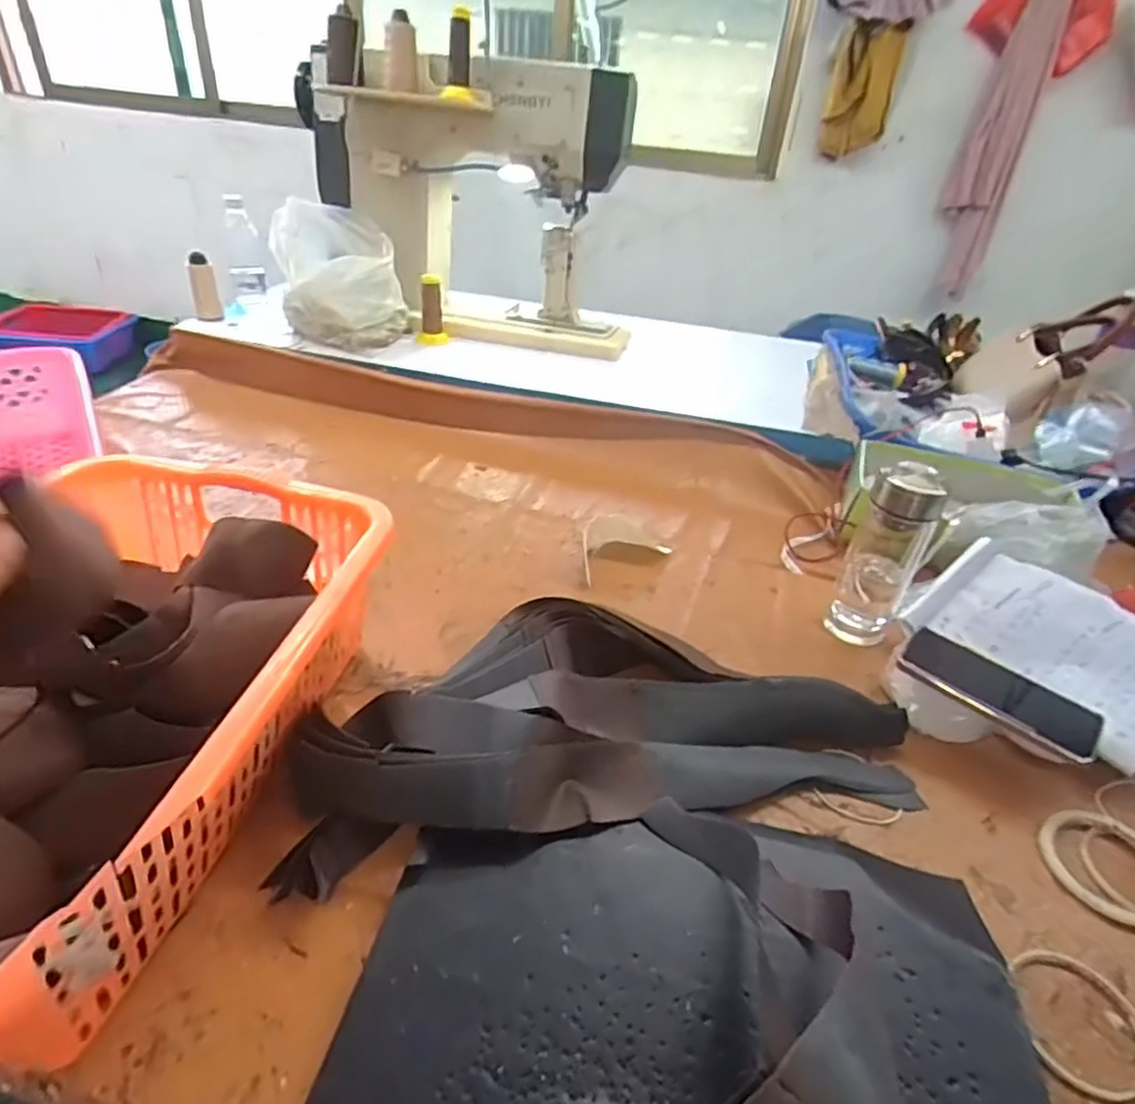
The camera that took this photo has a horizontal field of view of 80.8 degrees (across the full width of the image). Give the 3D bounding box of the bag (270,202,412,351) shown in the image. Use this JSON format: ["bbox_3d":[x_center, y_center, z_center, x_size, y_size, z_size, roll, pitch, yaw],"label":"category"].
[{"bbox_3d":[-0.396,-0.484,1.177,0.209,0.203,0.159,-6,37,-16],"label":"bag"}]

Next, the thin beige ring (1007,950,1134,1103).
[{"bbox_3d":[0.341,0.310,0.438,0.078,0.006,0.085,4,35,-3],"label":"thin beige ring"}]

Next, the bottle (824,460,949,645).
[{"bbox_3d":[0.338,0.004,0.717,0.071,0.207,0.056,24,39,24],"label":"bottle"}]

